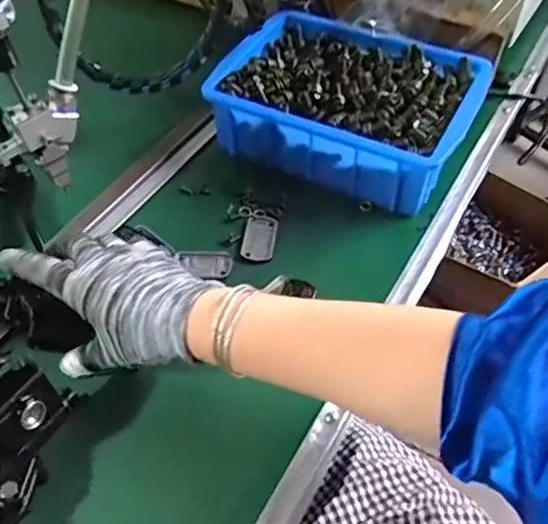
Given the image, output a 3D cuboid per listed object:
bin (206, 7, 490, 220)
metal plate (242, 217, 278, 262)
[{"bbox_3d":[0.073,-0.162,0.605,0.241,0.073,0.174,23,54,17],"label":"bin"},{"bbox_3d":[-0.013,-0.023,0.539,0.029,0.004,0.052,7,51,4],"label":"metal plate"}]

